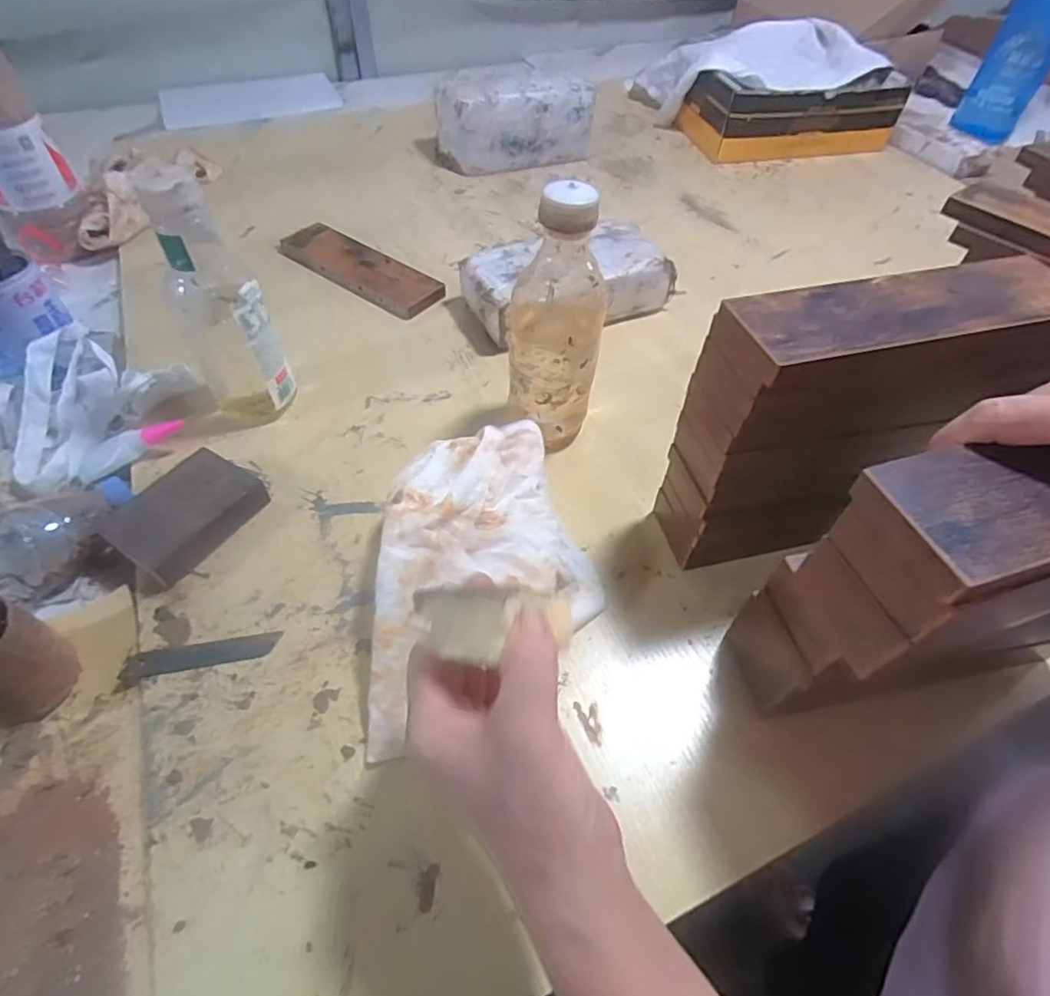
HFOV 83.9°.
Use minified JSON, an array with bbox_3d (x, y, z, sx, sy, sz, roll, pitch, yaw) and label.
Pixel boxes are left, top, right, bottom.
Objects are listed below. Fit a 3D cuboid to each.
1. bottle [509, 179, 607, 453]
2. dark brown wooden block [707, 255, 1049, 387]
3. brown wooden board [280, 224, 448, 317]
[{"bbox_3d":[0.024,-0.133,0.460,0.071,0.212,0.067,5,52,3],"label":"bottle"},{"bbox_3d":[0.215,-0.100,0.331,0.205,0.023,0.070,-10,53,-9],"label":"dark brown wooden block"},{"bbox_3d":[-0.190,-0.268,0.679,0.213,0.017,0.072,34,59,23],"label":"brown wooden board"}]

